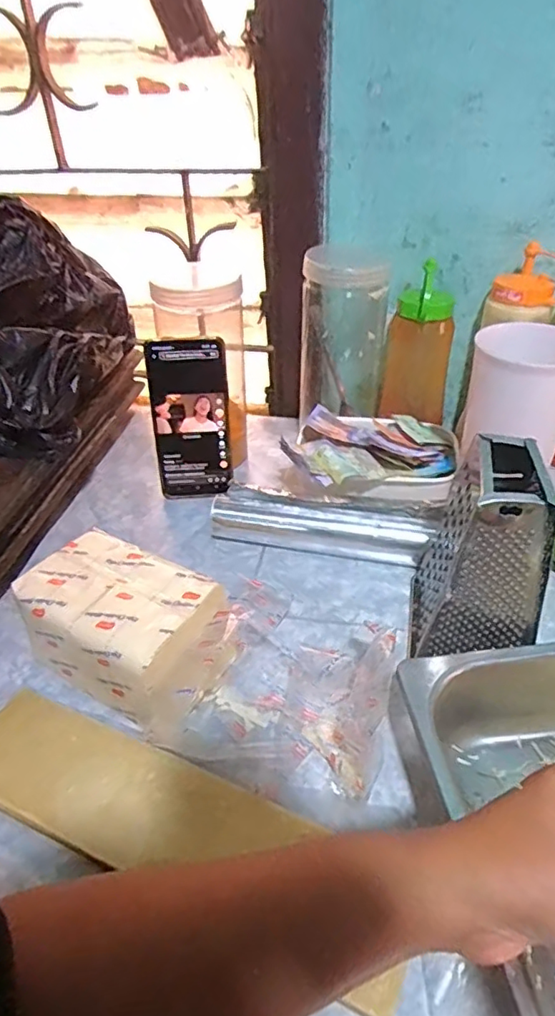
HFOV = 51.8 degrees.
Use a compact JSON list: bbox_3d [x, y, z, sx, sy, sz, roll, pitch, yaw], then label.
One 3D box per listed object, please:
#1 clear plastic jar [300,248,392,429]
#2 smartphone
[{"bbox_3d":[0.074,-0.184,0.645,0.091,0.183,0.076,3,39,7],"label":"clear plastic jar"},{"bbox_3d":[-0.089,-0.088,0.586,0.074,0.163,0.015,-4,26,-6],"label":"smartphone"}]

